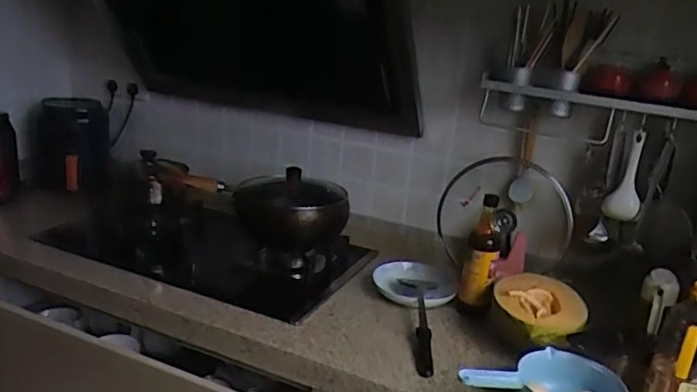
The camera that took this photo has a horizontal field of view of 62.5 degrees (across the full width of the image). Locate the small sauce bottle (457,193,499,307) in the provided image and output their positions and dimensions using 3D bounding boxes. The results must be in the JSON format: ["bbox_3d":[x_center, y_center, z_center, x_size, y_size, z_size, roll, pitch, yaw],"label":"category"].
[{"bbox_3d":[0.287,0.126,1.240,0.072,0.244,0.066,9,19,16],"label":"small sauce bottle"}]

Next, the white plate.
[{"bbox_3d":[0.153,0.201,1.350,0.184,0.024,0.206,5,18,3],"label":"white plate"}]

